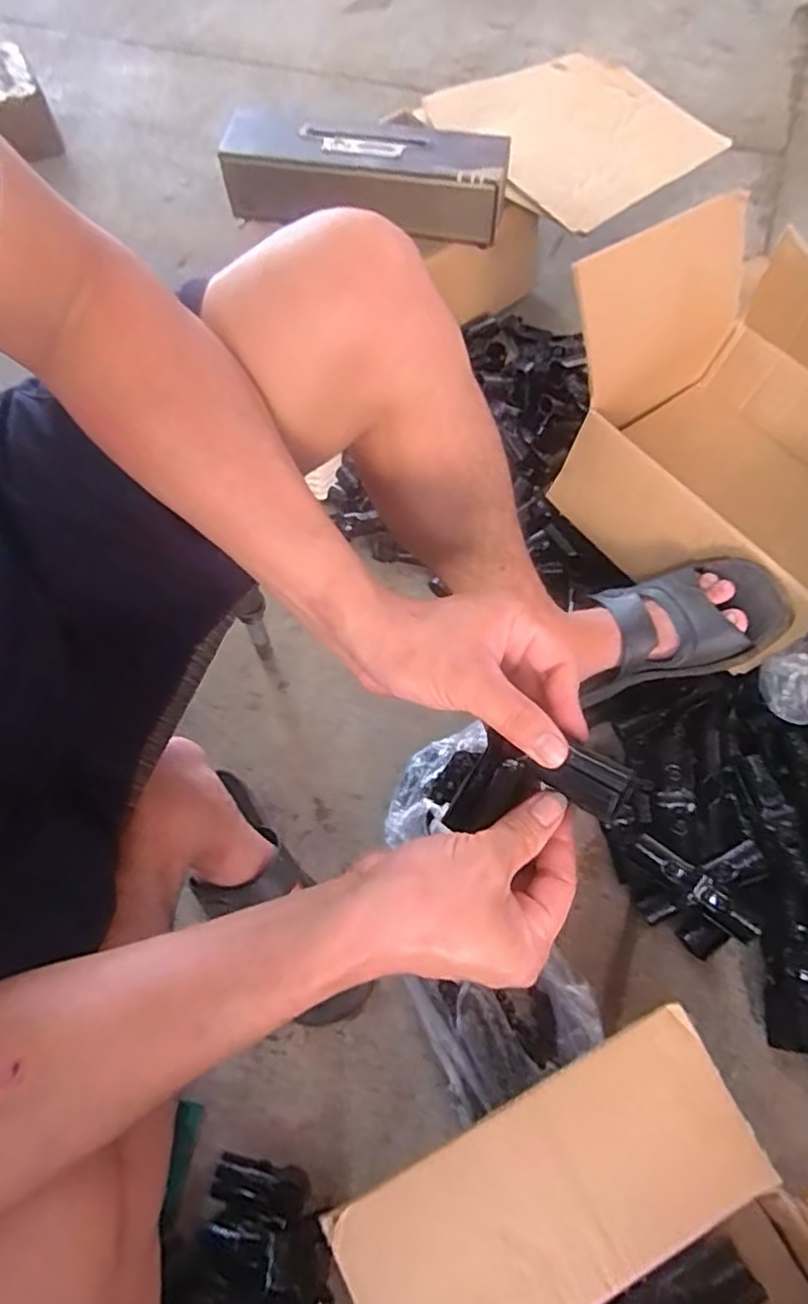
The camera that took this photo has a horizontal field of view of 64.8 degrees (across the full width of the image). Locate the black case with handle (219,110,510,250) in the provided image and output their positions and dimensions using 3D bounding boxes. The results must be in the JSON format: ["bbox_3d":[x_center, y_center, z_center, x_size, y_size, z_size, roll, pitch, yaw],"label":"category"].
[{"bbox_3d":[-0.057,-0.628,0.843,0.382,0.089,0.093,10,66,6],"label":"black case with handle"}]

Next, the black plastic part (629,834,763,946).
[{"bbox_3d":[0.281,0.228,0.615,0.131,0.033,0.025,40,72,17],"label":"black plastic part"}]

